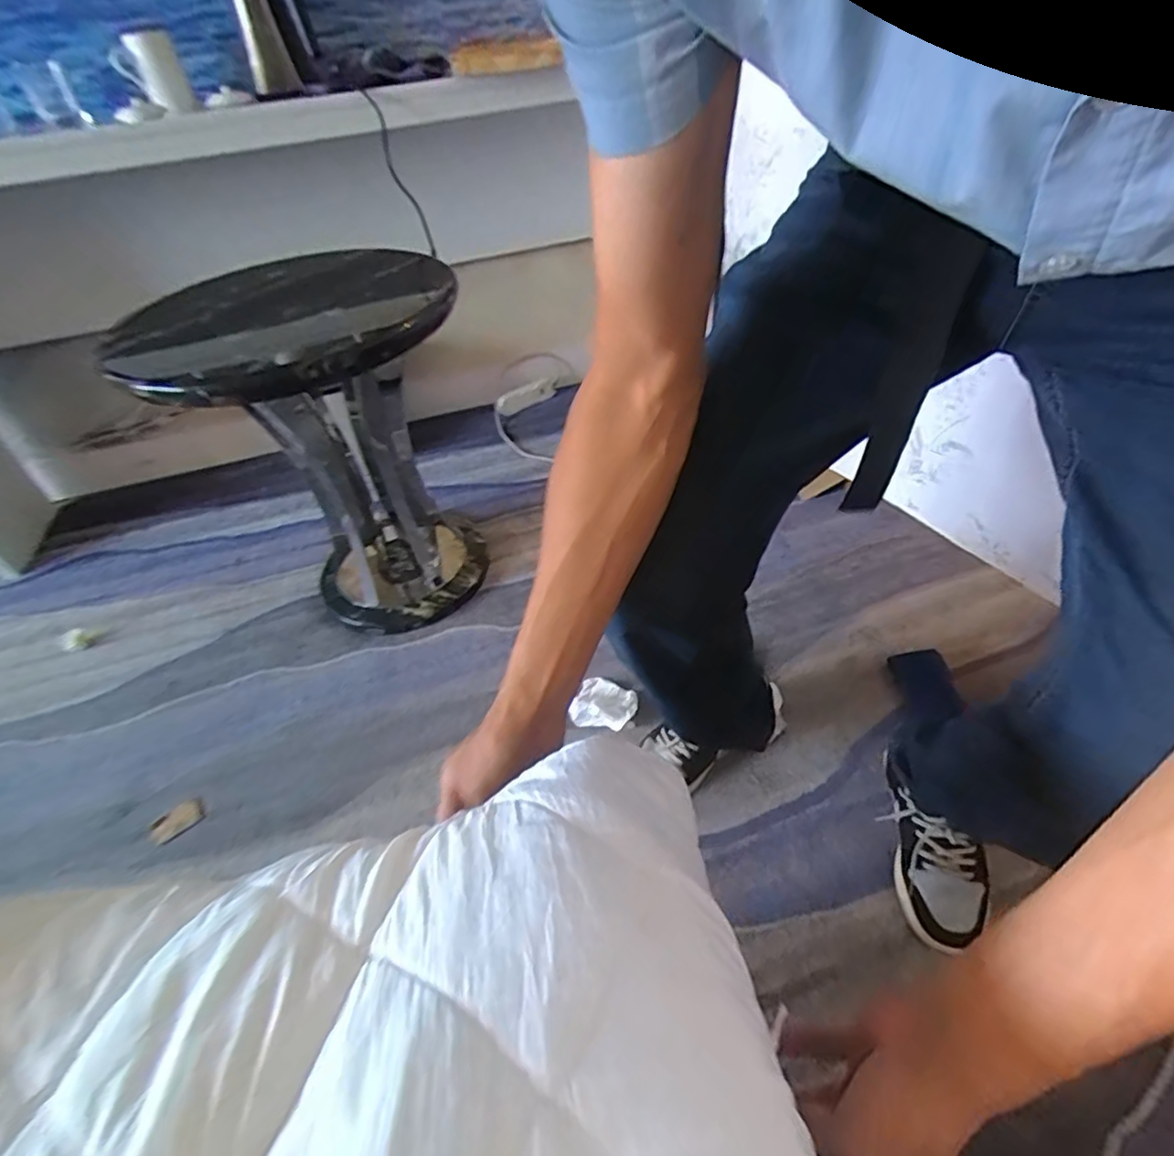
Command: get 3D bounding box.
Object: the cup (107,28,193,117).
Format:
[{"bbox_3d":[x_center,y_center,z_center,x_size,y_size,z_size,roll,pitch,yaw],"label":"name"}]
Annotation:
[{"bbox_3d":[-0.699,-0.811,0.948,0.103,0.104,0.082,-23,45,-16],"label":"cup"}]

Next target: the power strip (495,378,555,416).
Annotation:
[{"bbox_3d":[-0.186,-0.540,1.770,0.190,0.033,0.067,-26,84,-16],"label":"power strip"}]

